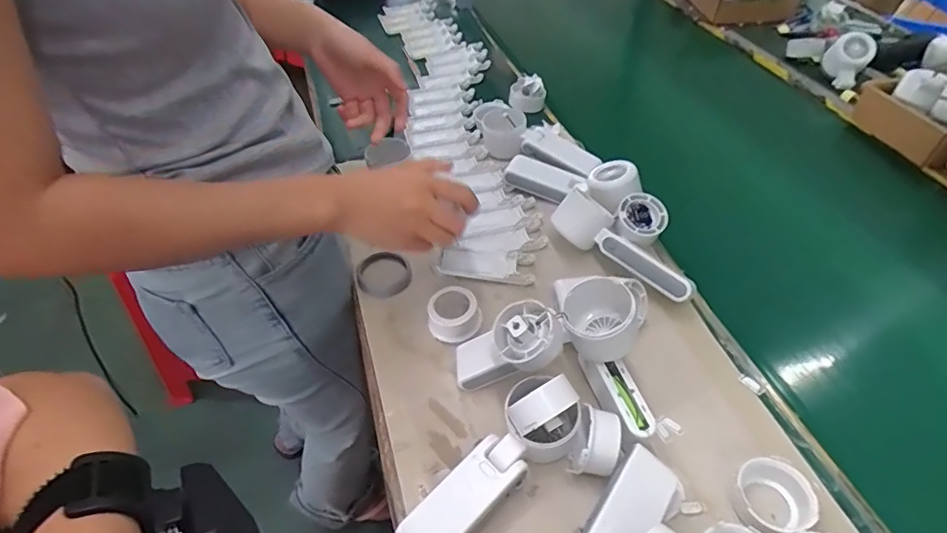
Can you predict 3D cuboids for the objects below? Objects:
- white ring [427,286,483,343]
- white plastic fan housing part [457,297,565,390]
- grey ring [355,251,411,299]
[{"bbox_3d":[-0.018,0.047,0.519,0.050,0.032,0.045,-7,46,-5],"label":"white ring"},{"bbox_3d":[0.028,0.073,0.459,0.051,0.114,0.054,38,40,-19],"label":"white plastic fan housing part"},{"bbox_3d":[-0.095,0.008,0.574,0.057,0.010,0.059,-1,46,1],"label":"grey ring"}]

